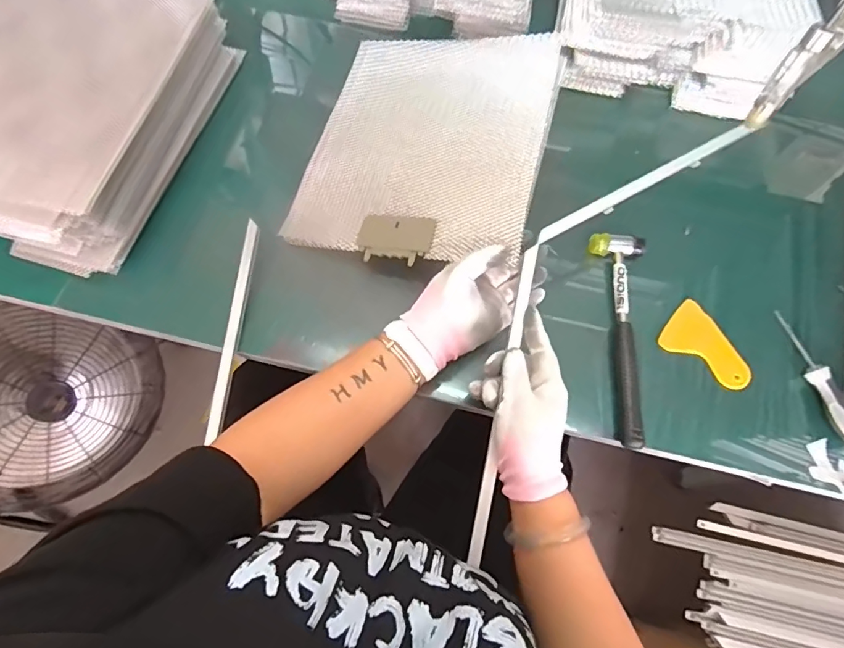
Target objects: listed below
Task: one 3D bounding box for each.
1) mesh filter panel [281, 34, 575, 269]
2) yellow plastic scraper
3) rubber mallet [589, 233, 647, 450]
[{"bbox_3d":[0.007,-0.222,0.585,0.276,0.012,0.315,10,70,17],"label":"mesh filter panel"},{"bbox_3d":[0.324,0.024,0.548,0.098,0.009,0.065,35,82,16],"label":"yellow plastic scraper"},{"bbox_3d":[0.229,0.012,0.538,0.056,0.029,0.239,-1,68,-2],"label":"rubber mallet"}]

